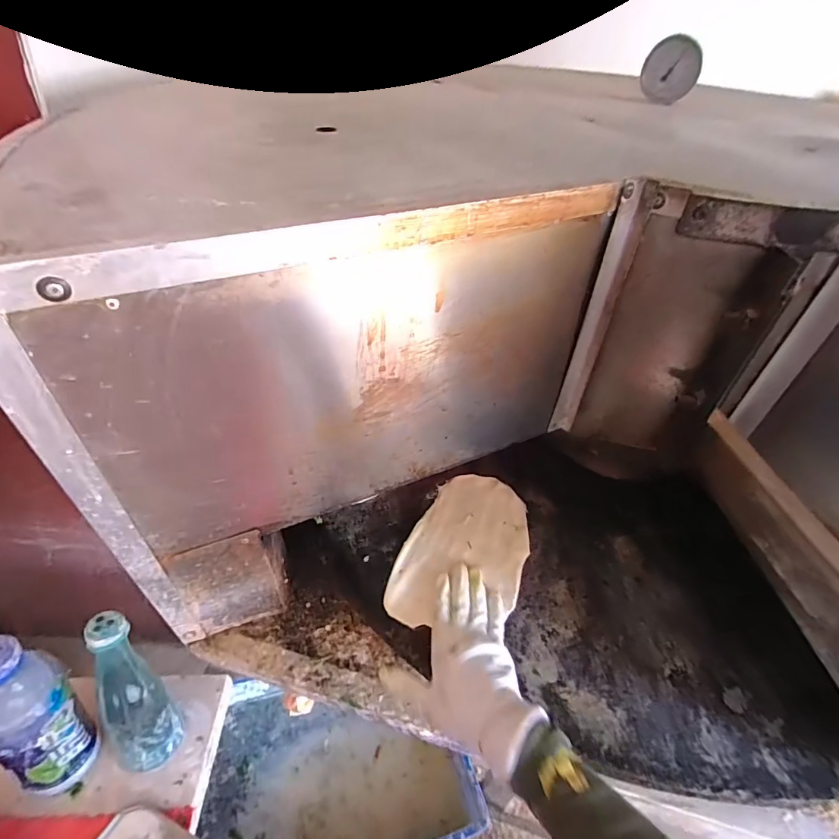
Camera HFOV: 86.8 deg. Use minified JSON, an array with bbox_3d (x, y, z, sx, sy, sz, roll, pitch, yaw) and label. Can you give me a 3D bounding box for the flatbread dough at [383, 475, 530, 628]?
[{"bbox_3d":[0.062,0.162,0.566,0.145,0.012,0.232,19,46,14],"label":"flatbread dough"}]

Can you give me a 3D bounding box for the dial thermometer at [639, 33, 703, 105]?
[{"bbox_3d":[0.451,-0.627,0.796,0.095,0.090,0.030,18,34,17],"label":"dial thermometer"}]

